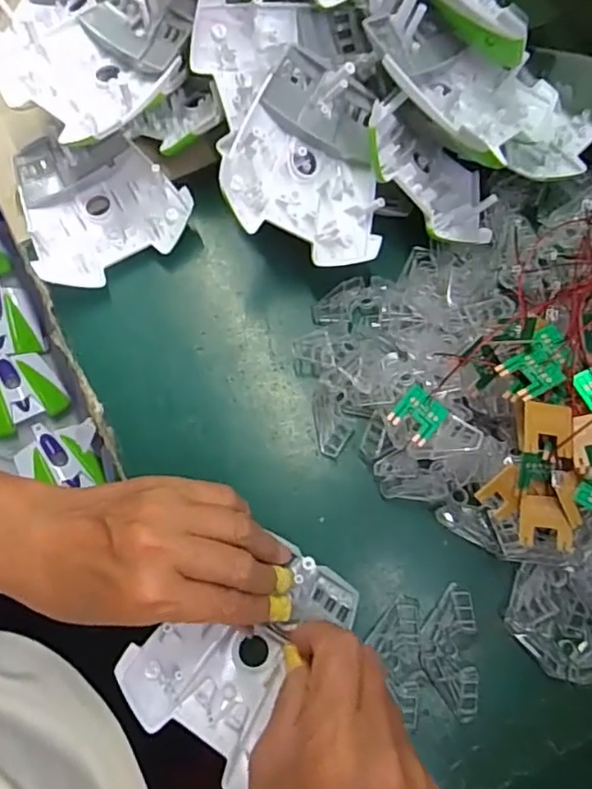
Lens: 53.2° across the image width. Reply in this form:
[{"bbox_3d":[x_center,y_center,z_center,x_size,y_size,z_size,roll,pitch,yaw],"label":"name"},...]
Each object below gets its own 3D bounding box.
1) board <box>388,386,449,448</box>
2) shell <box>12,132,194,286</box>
[{"bbox_3d":[0.066,0.011,0.320,0.024,0.004,0.024,43,81,6],"label":"board"},{"bbox_3d":[-0.125,-0.126,0.385,0.099,0.022,0.100,-20,75,-6],"label":"shell"}]

